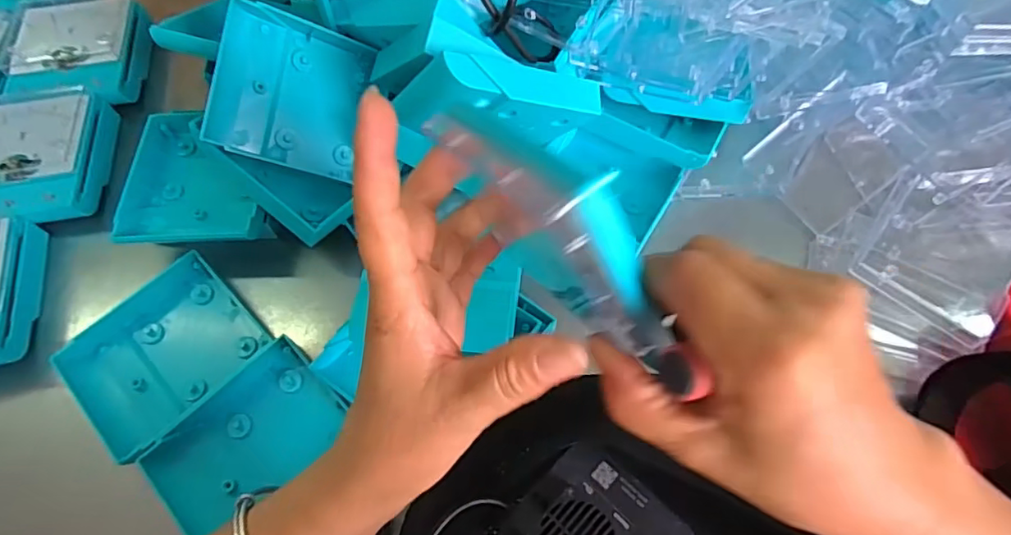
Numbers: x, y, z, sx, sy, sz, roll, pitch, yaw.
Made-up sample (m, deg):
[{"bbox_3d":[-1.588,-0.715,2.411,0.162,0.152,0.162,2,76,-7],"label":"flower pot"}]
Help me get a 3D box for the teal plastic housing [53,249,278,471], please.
[{"bbox_3d":[-0.236,0.058,0.383,0.103,0.023,0.112,38,72,18],"label":"teal plastic housing"}]

